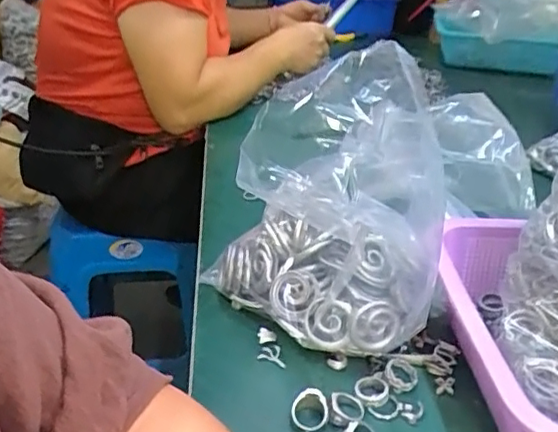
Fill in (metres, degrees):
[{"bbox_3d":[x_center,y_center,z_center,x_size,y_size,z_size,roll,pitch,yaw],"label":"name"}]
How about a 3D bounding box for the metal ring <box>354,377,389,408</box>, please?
[{"bbox_3d":[0.065,0.121,0.404,0.021,0.006,0.023,1,30,-1],"label":"metal ring"}]

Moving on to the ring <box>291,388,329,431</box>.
[{"bbox_3d":[0.020,0.126,0.378,0.024,0.015,0.022,1,30,-1],"label":"ring"}]

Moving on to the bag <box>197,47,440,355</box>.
[{"bbox_3d":[0.029,-0.002,0.424,0.173,0.205,0.091,4,30,5],"label":"bag"}]

